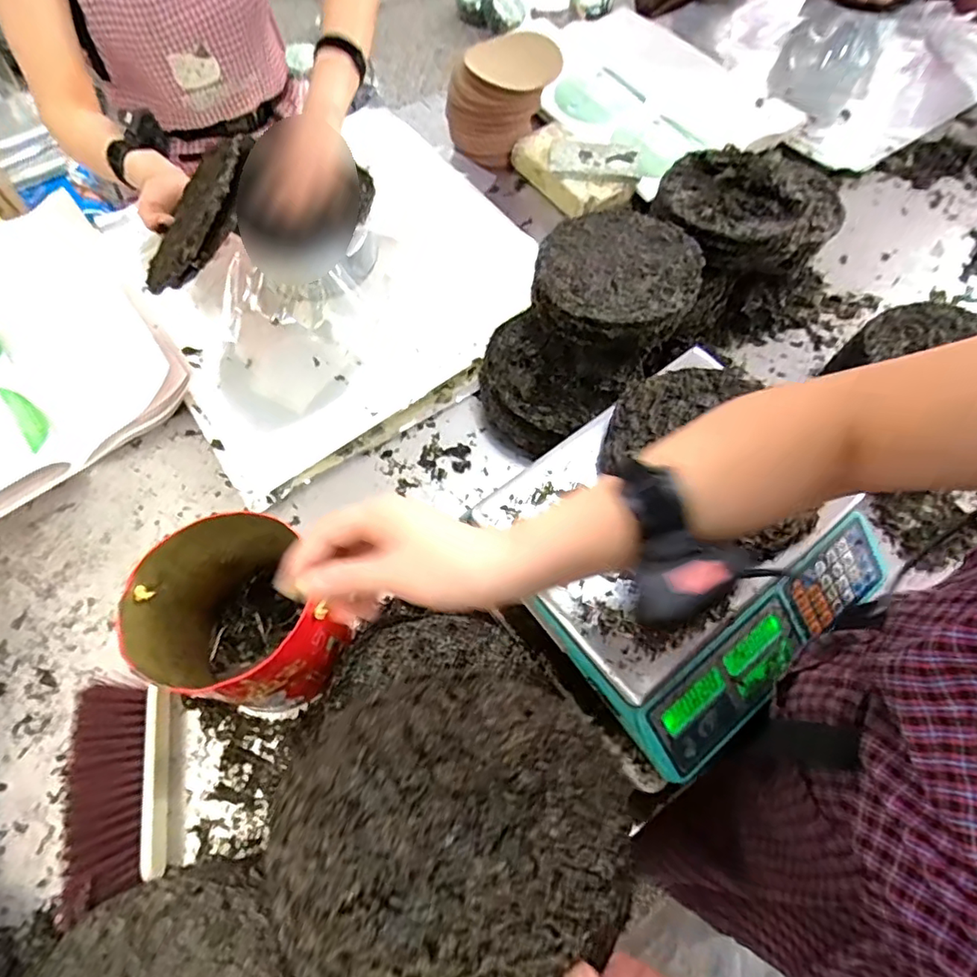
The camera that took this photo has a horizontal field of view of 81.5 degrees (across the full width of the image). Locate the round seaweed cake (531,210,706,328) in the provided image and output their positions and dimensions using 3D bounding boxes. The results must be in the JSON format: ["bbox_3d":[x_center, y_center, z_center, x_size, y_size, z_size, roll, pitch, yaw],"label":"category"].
[{"bbox_3d":[0.160,-0.273,0.709,0.198,0.030,0.180,0,64,0],"label":"round seaweed cake"}]

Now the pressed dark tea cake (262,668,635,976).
[{"bbox_3d":[-0.019,0.190,0.330,0.190,0.036,0.197,5,23,14],"label":"pressed dark tea cake"}]

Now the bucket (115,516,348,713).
[{"bbox_3d":[-0.251,0.134,0.585,0.155,0.171,0.150,0,64,0],"label":"bucket"}]

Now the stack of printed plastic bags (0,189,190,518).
[{"bbox_3d":[-0.712,-0.224,0.820,0.379,0.048,0.534,-35,70,-16],"label":"stack of printed plastic bags"}]

